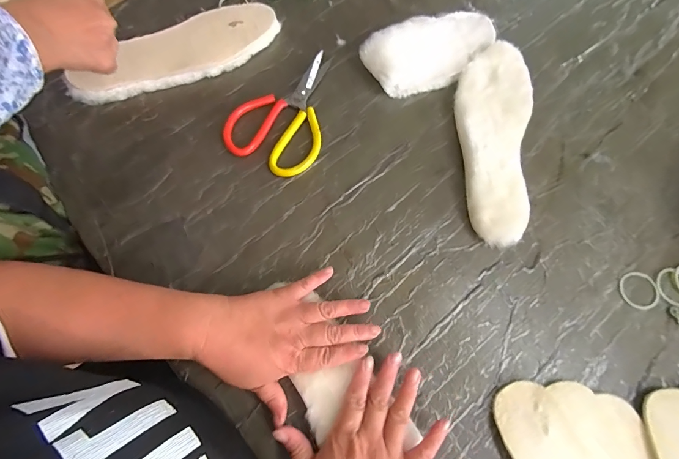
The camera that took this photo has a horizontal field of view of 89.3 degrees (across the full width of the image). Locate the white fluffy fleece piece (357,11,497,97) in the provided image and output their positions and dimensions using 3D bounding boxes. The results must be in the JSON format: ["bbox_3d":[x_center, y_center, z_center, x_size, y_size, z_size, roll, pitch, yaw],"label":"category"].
[{"bbox_3d":[0.133,-0.249,0.469,0.196,0.050,0.095,-26,75,-8],"label":"white fluffy fleece piece"}]

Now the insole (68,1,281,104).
[{"bbox_3d":[-0.220,-0.239,0.472,0.282,0.024,0.093,-31,75,-9],"label":"insole"}]

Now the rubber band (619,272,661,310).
[{"bbox_3d":[0.341,0.069,0.390,0.043,0.004,0.041,0,73,0],"label":"rubber band"}]

